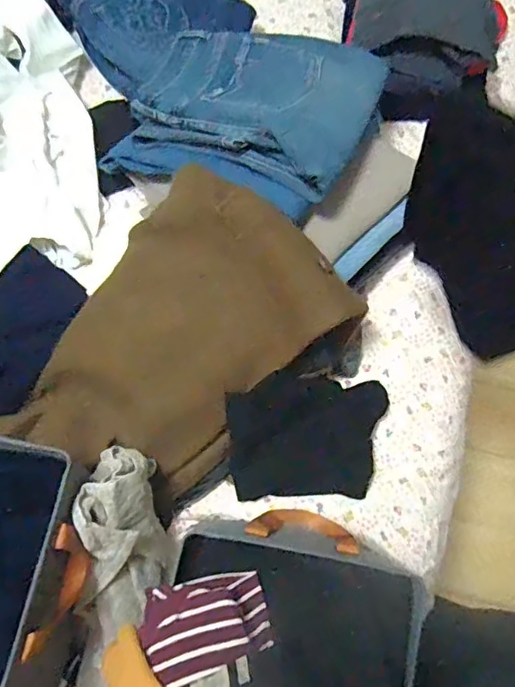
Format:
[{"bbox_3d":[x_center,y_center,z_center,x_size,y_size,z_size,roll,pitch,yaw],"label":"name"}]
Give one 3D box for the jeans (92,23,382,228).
[{"bbox_3d":[-0.031,-0.347,0.798,0.377,0.069,0.264,20,75,17],"label":"jeans"}]

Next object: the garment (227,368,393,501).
[{"bbox_3d":[0.078,0.133,0.798,0.239,0.052,0.176,-1,77,-1],"label":"garment"}]

